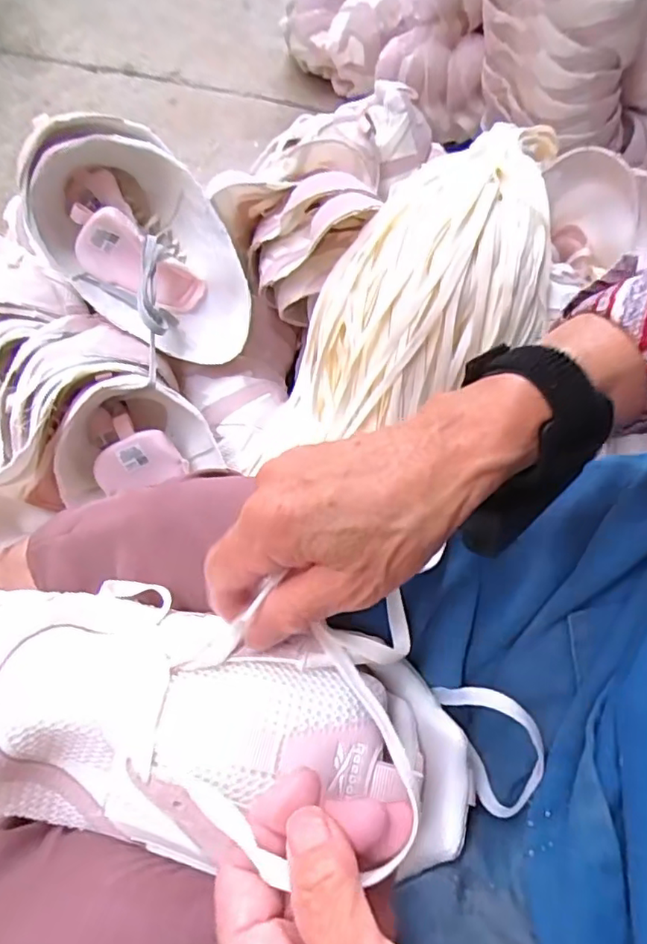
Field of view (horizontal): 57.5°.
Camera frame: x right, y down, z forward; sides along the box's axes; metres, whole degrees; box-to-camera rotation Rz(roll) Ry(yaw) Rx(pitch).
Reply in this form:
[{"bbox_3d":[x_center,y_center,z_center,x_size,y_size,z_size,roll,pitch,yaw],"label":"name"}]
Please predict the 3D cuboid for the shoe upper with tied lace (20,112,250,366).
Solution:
[{"bbox_3d":[-0.182,-0.223,0.581,0.144,0.137,0.233,-37,73,-20],"label":"shoe upper with tied lace"}]

